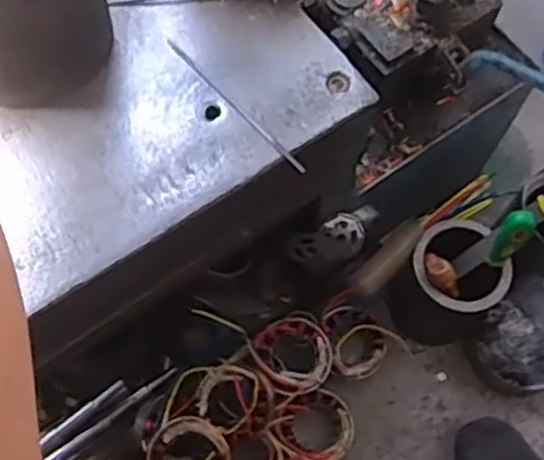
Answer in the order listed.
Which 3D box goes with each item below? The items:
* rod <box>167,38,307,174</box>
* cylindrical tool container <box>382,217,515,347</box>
[{"bbox_3d":[-0.030,-0.100,0.580,0.007,0.006,0.159,-39,73,-18],"label":"rod"},{"bbox_3d":[0.211,0.073,0.915,0.094,0.171,0.103,1,65,-2],"label":"cylindrical tool container"}]

